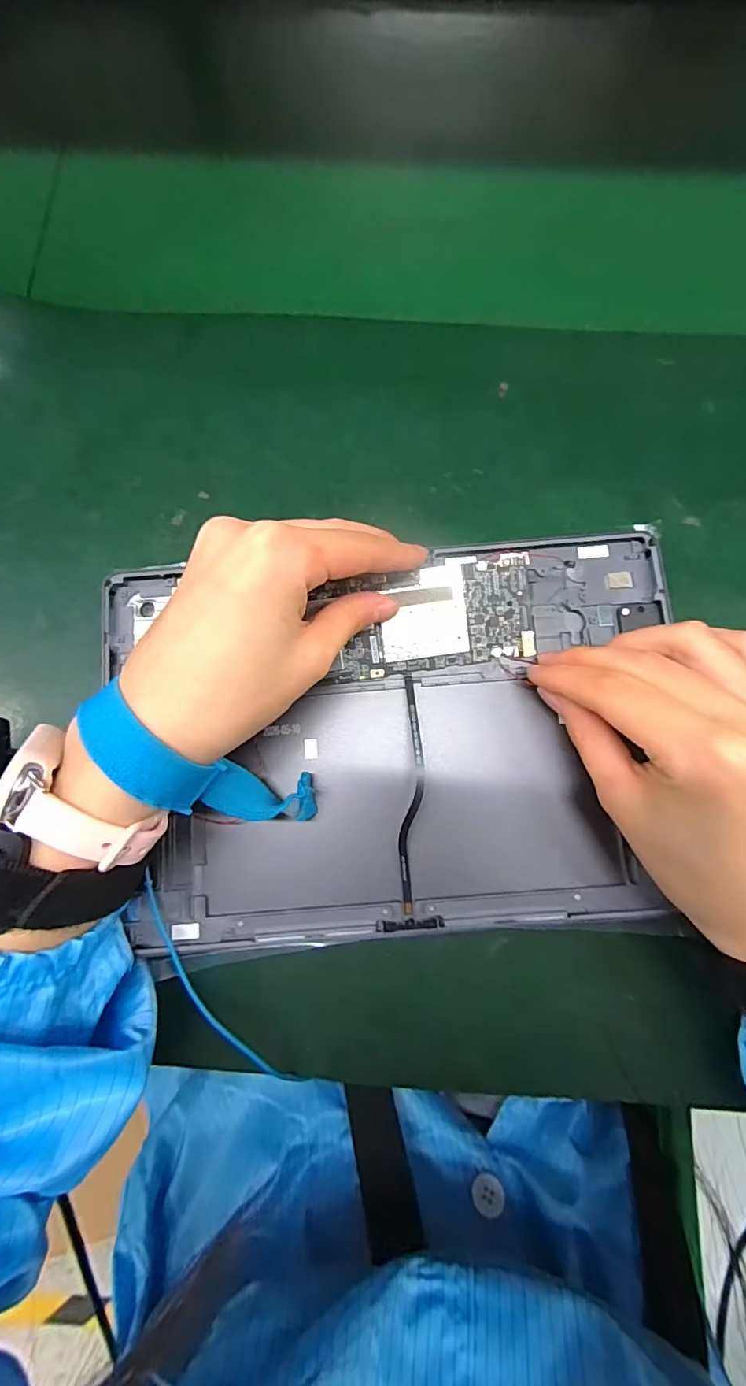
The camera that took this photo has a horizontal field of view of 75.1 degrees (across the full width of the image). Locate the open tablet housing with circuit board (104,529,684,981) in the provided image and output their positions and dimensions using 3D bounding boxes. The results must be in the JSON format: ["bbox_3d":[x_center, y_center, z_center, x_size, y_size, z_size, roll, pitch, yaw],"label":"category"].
[{"bbox_3d":[0.010,0.019,0.214,0.244,0.021,0.169,-5,80,0],"label":"open tablet housing with circuit board"}]

